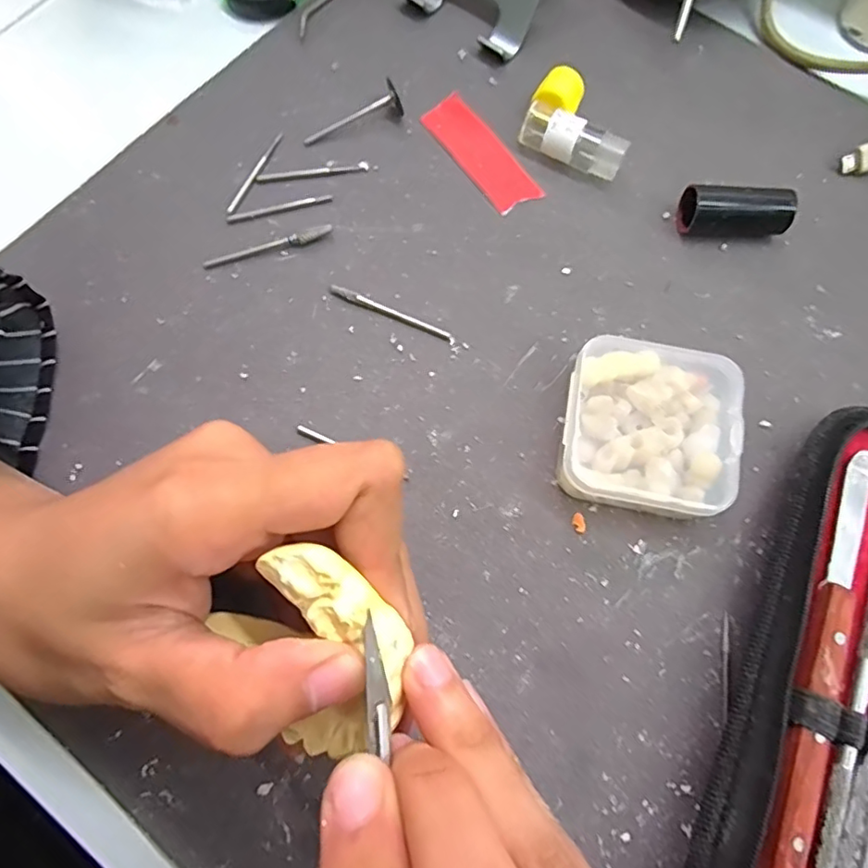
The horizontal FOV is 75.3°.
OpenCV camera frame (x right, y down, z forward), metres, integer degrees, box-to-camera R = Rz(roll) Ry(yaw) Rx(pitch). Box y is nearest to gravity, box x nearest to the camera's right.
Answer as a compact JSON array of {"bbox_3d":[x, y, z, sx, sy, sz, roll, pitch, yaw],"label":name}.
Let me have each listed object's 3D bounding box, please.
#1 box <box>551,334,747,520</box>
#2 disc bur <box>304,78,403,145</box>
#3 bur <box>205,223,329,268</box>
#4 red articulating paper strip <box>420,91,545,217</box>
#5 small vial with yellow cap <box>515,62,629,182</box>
[{"bbox_3d":[0.073,-0.002,0.194,0.055,0.020,0.053,12,72,2],"label":"box"},{"bbox_3d":[-0.034,-0.133,0.237,0.044,0.009,0.010,-32,75,-10],"label":"disc bur"},{"bbox_3d":[-0.065,-0.074,0.221,0.051,0.004,0.005,-20,73,-6],"label":"bur"},{"bbox_3d":[0.020,-0.120,0.239,0.023,0.004,0.060,-34,75,-10],"label":"red articulating paper strip"},{"bbox_3d":[0.060,-0.127,0.232,0.044,0.020,0.030,31,74,8],"label":"small vial with yellow cap"}]

